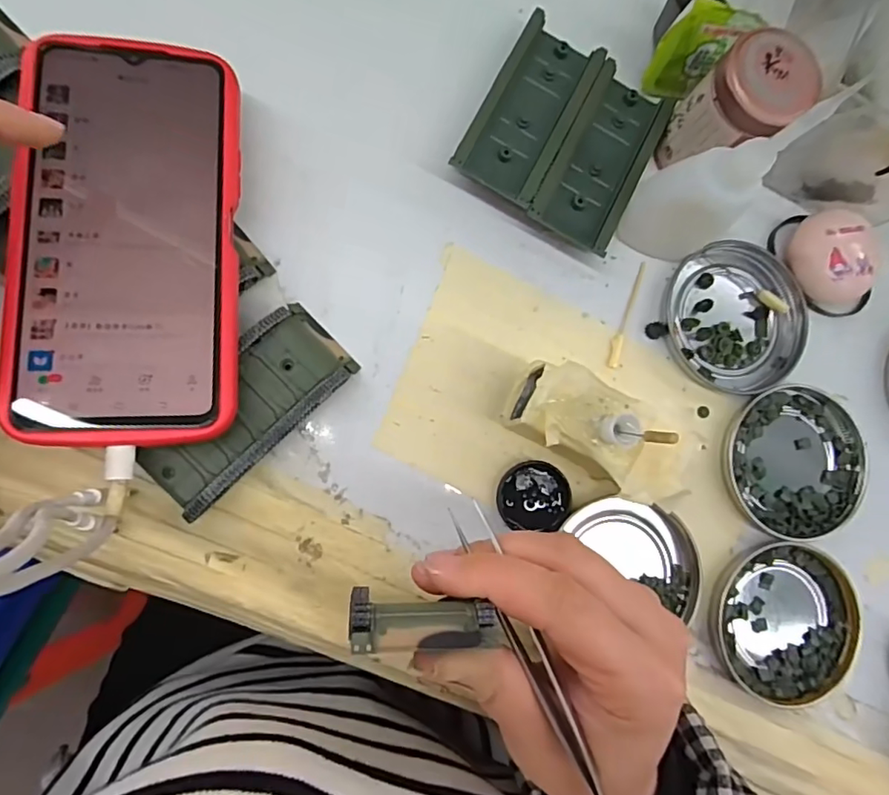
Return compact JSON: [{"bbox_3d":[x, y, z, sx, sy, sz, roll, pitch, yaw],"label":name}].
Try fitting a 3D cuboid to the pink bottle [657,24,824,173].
[{"bbox_3d":[0.136,-0.136,0.265,0.044,0.059,0.040,1,84,-10],"label":"pink bottle"}]

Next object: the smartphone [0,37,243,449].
[{"bbox_3d":[-0.126,-0.065,0.223,0.080,0.010,0.166,0,81,-9],"label":"smartphone"}]

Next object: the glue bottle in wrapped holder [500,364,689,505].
[{"bbox_3d":[0.070,0.017,0.258,0.086,0.049,0.041,30,80,-6],"label":"glue bottle in wrapped holder"}]

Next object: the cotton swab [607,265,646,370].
[{"bbox_3d":[0.095,-0.044,0.285,0.007,0.004,0.059,20,81,-7],"label":"cotton swab"}]

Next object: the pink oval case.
[{"bbox_3d":[0.207,-0.075,0.295,0.041,0.024,0.047,-7,85,-10],"label":"pink oval case"}]

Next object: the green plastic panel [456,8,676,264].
[{"bbox_3d":[0.060,-0.130,0.280,0.088,0.018,0.094,27,80,-6],"label":"green plastic panel"}]

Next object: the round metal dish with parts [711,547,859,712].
[{"bbox_3d":[0.174,0.114,0.282,0.078,0.007,0.076,1,84,-10],"label":"round metal dish with parts"}]

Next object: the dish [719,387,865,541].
[{"bbox_3d":[0.185,0.034,0.291,0.076,0.009,0.076,1,84,-10],"label":"dish"}]

